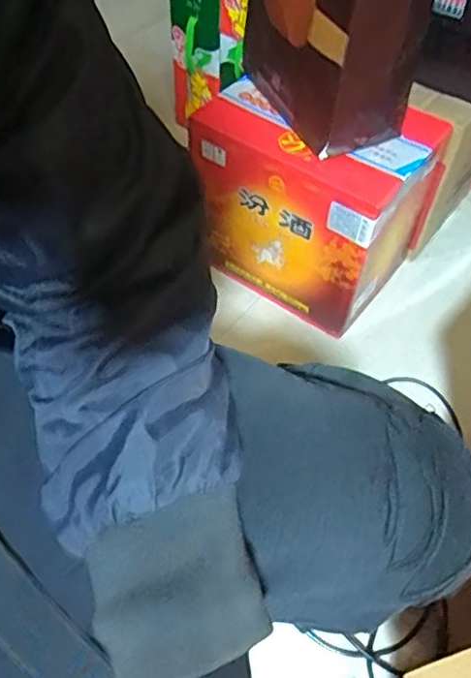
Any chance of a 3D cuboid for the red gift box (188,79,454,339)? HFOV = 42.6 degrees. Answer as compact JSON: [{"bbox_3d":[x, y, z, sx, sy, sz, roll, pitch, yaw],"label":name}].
[{"bbox_3d":[0.130,-0.236,1.000,0.317,0.284,0.238,31,58,19],"label":"red gift box"}]

